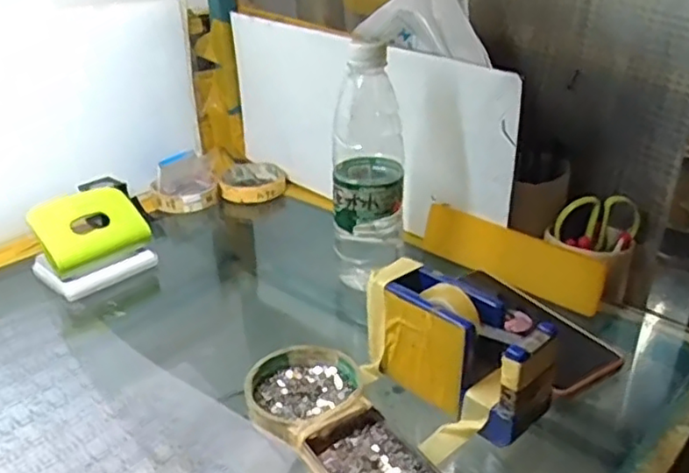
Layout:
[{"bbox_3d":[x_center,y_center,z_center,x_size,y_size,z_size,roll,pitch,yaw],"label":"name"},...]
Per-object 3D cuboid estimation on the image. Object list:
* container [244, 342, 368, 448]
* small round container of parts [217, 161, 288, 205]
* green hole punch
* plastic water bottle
[{"bbox_3d":[-0.027,0.111,0.459,0.086,0.016,0.085,-1,27,0],"label":"container"},{"bbox_3d":[-0.118,-0.071,0.832,0.083,0.023,0.097,-4,27,-4],"label":"small round container of parts"},{"bbox_3d":[-0.251,0.000,0.631,0.068,0.073,0.101,24,36,39],"label":"green hole punch"},{"bbox_3d":[0.022,-0.066,0.572,0.060,0.209,0.064,1,28,4],"label":"plastic water bottle"}]

